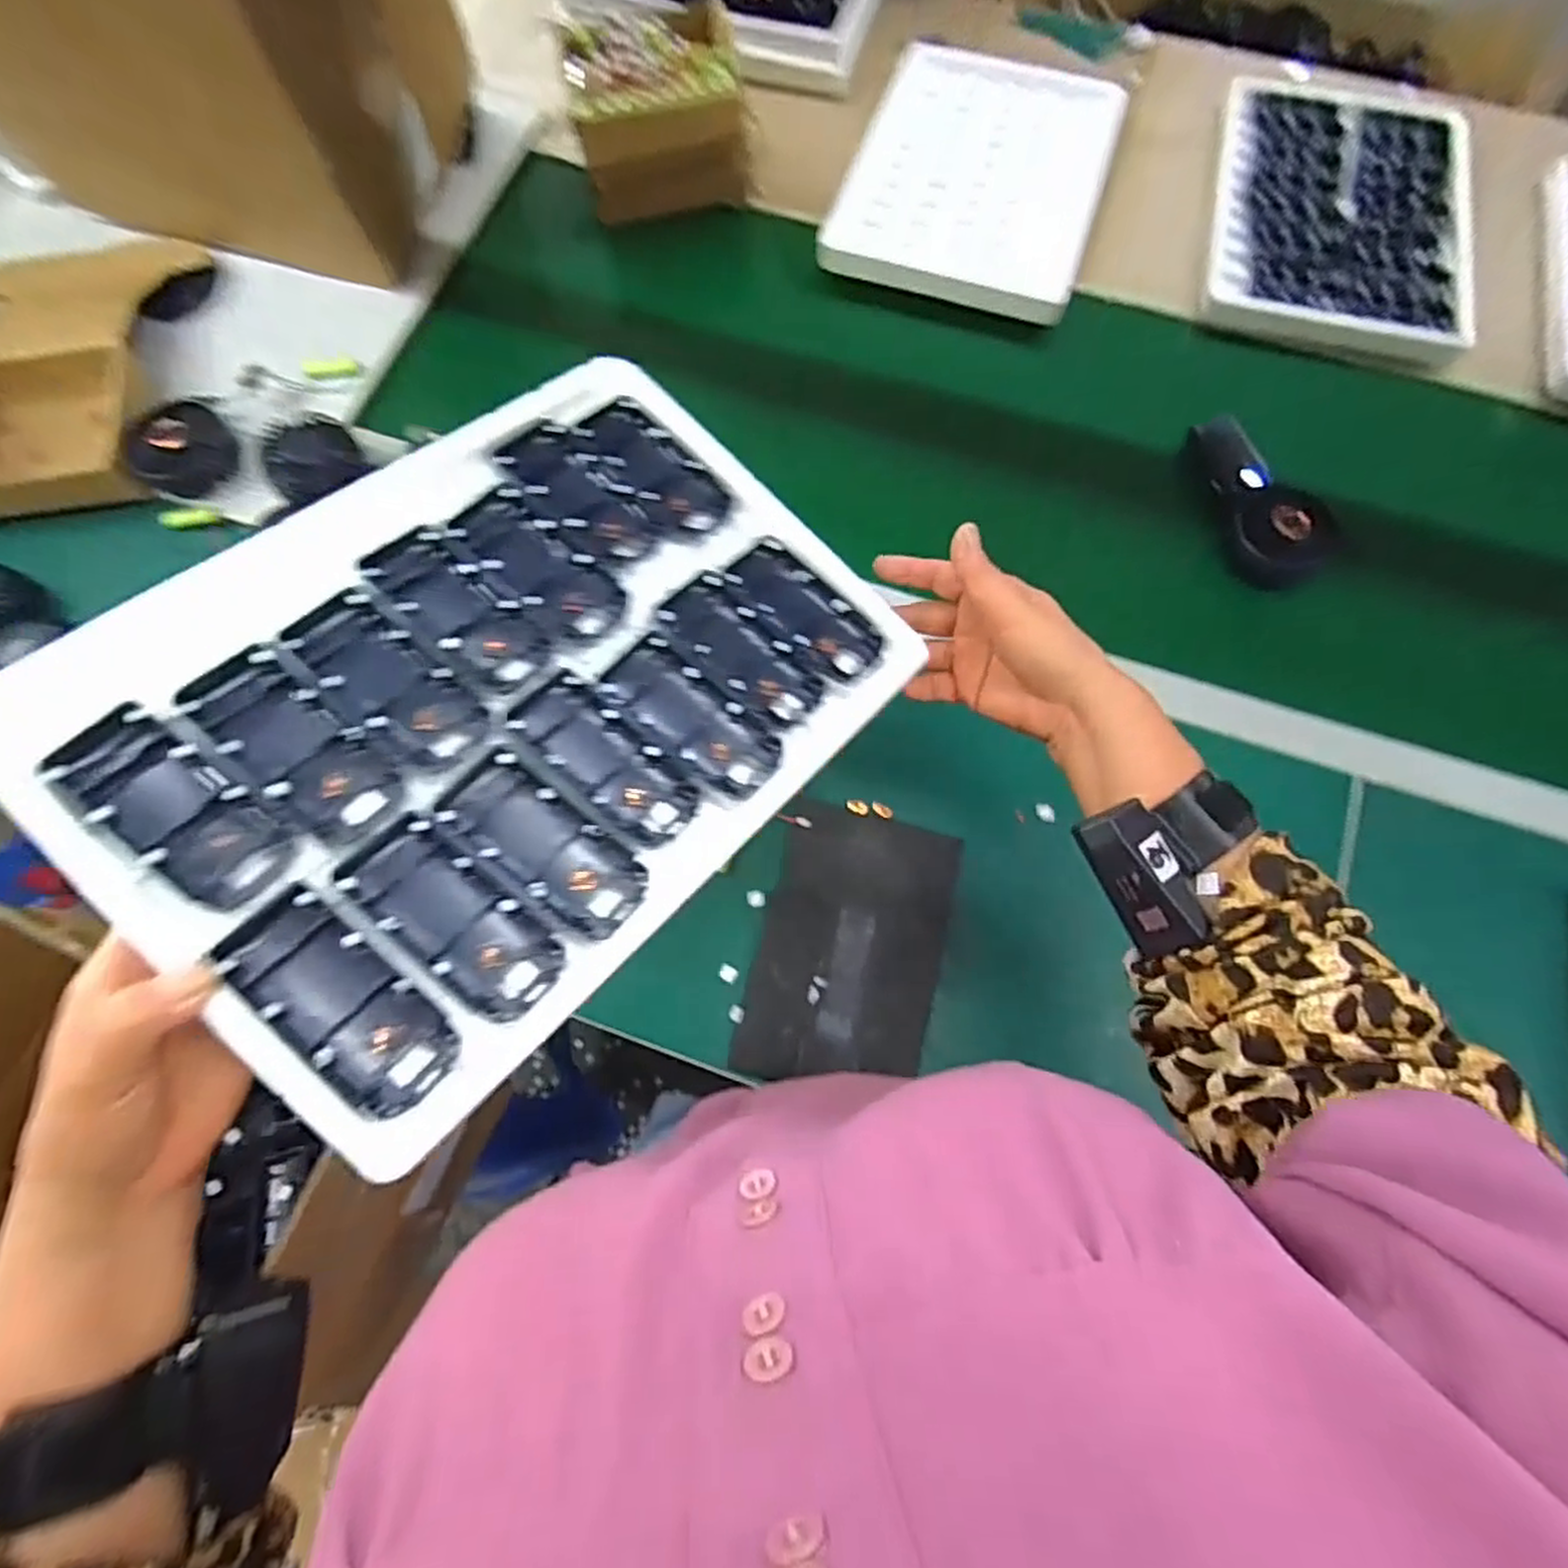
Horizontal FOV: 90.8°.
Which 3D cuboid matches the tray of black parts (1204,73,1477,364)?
[{"bbox_3d":[0.568,-0.597,0.790,0.233,0.035,0.353,13,73,4],"label":"tray of black parts"}]

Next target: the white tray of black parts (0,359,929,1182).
[{"bbox_3d":[-0.119,-0.047,0.362,0.247,0.018,0.348,43,63,1],"label":"white tray of black parts"}]

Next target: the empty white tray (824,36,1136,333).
[{"bbox_3d":[0.207,-0.640,0.811,0.253,0.038,0.322,19,73,5],"label":"empty white tray"}]

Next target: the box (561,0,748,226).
[{"bbox_3d":[-0.125,-0.669,0.779,0.163,0.130,0.126,-15,73,-5],"label":"box"}]

